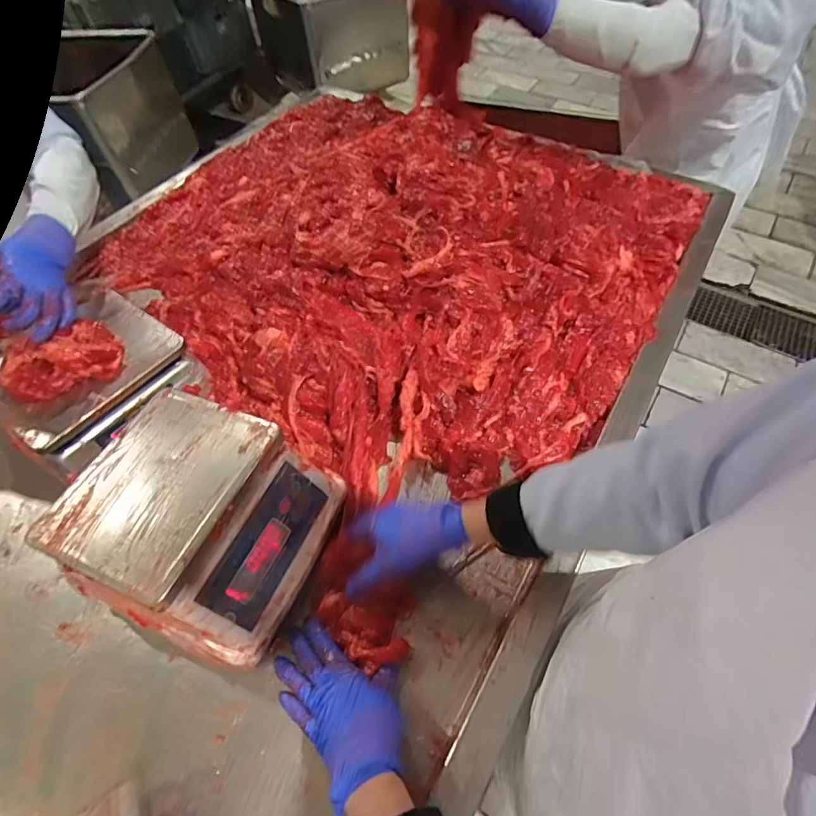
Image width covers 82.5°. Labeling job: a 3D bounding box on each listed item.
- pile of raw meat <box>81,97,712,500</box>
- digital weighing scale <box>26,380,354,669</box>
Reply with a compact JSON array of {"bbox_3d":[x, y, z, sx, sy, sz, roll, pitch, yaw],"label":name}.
[{"bbox_3d":[-0.044,-0.324,0.817,0.922,0.163,0.807,26,61,19],"label":"pile of raw meat"},{"bbox_3d":[-0.227,0.117,0.511,0.241,0.113,0.222,19,59,14],"label":"digital weighing scale"}]

